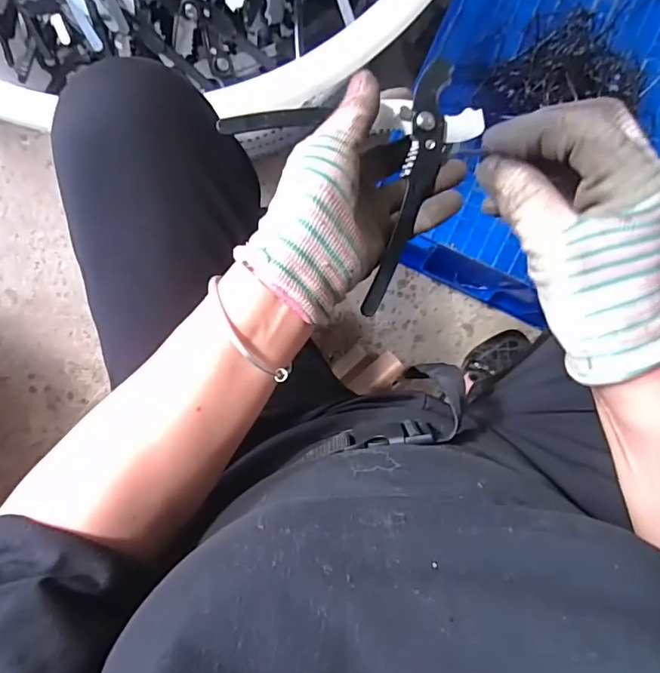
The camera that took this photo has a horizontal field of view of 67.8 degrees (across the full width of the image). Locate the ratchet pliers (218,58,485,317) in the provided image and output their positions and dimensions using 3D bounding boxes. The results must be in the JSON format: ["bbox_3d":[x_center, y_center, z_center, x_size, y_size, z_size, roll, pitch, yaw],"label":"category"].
[{"bbox_3d":[0.034,-0.115,0.308,0.143,0.028,0.138,-40,93,-2],"label":"ratchet pliers"}]

